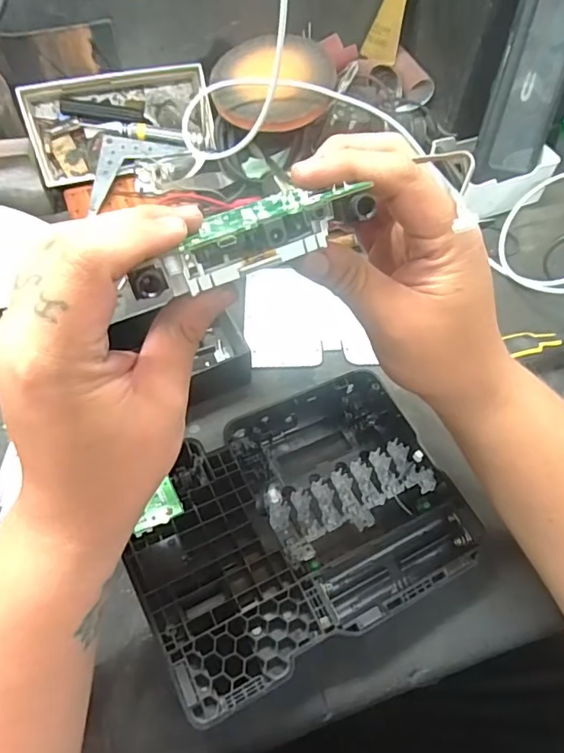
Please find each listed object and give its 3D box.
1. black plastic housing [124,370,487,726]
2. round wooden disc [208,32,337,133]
[{"bbox_3d":[0.010,0.092,0.351,0.208,0.048,0.157,-24,62,-16],"label":"black plastic housing"},{"bbox_3d":[-0.010,-0.296,0.527,0.121,0.032,0.125,-3,57,-3],"label":"round wooden disc"}]

